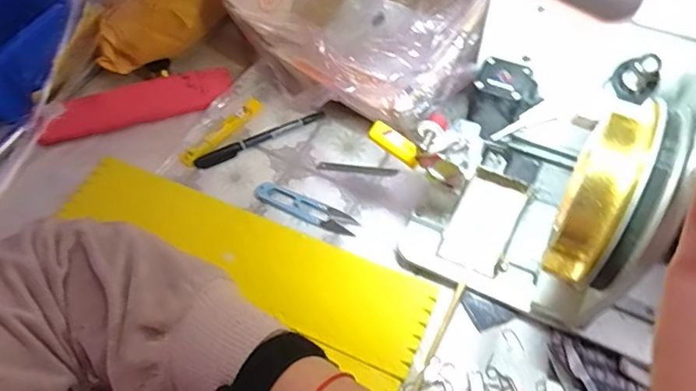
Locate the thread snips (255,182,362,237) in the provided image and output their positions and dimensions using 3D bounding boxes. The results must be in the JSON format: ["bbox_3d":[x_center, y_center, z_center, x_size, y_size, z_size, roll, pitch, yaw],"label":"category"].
[{"bbox_3d":[-0.039,0.012,0.499,0.100,0.008,0.021,22,61,16],"label":"thread snips"}]

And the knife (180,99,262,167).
[{"bbox_3d":[-0.128,-0.066,0.549,0.019,0.004,0.102,34,65,22],"label":"knife"}]

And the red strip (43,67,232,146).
[{"bbox_3d":[-0.220,-0.096,0.563,0.193,0.010,0.043,-15,88,-6],"label":"red strip"}]

